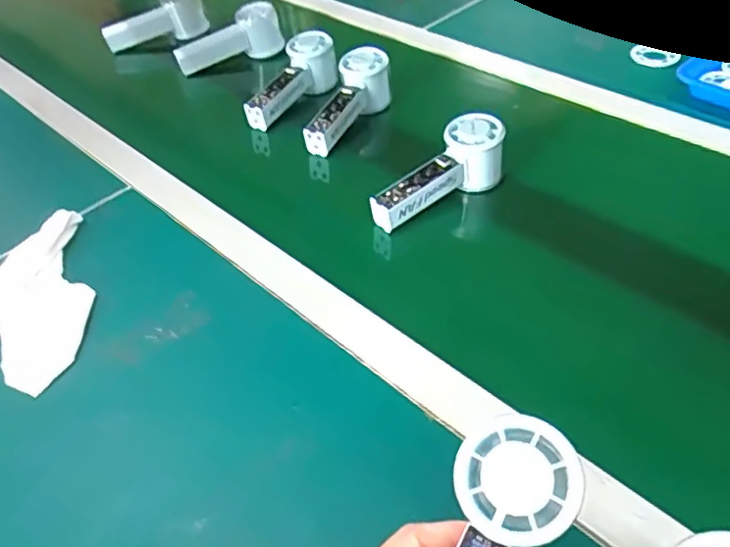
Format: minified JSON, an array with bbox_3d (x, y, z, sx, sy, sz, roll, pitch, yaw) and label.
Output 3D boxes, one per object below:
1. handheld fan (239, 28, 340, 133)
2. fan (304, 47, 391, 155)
[{"bbox_3d":[-0.092,-0.234,0.775,0.058,0.057,0.157,26,67,27],"label":"handheld fan"},{"bbox_3d":[-0.020,-0.194,0.725,0.053,0.064,0.154,22,65,24],"label":"fan"}]

